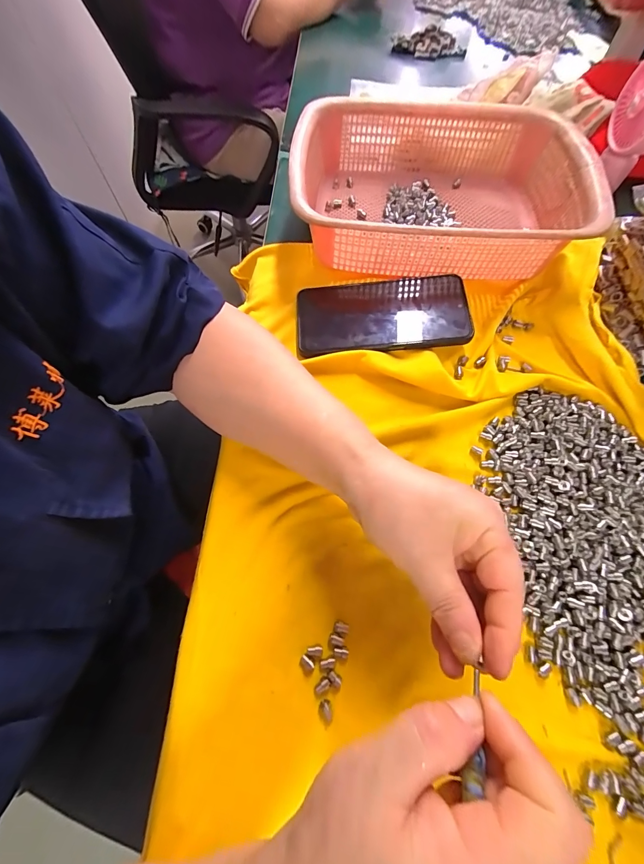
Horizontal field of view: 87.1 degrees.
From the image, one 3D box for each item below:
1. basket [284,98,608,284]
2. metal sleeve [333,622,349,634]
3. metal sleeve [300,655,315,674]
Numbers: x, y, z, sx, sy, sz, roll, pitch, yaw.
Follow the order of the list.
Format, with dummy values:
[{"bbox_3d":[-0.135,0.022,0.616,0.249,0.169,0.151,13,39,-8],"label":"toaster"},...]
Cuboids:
[{"bbox_3d":[0.117,-0.257,0.363,0.281,0.076,0.211,2,67,0],"label":"basket"},{"bbox_3d":[0.013,0.136,0.234,0.010,0.004,0.006,13,68,5],"label":"metal sleeve"},{"bbox_3d":[-0.010,0.154,0.224,0.011,0.004,0.007,36,71,14],"label":"metal sleeve"}]

